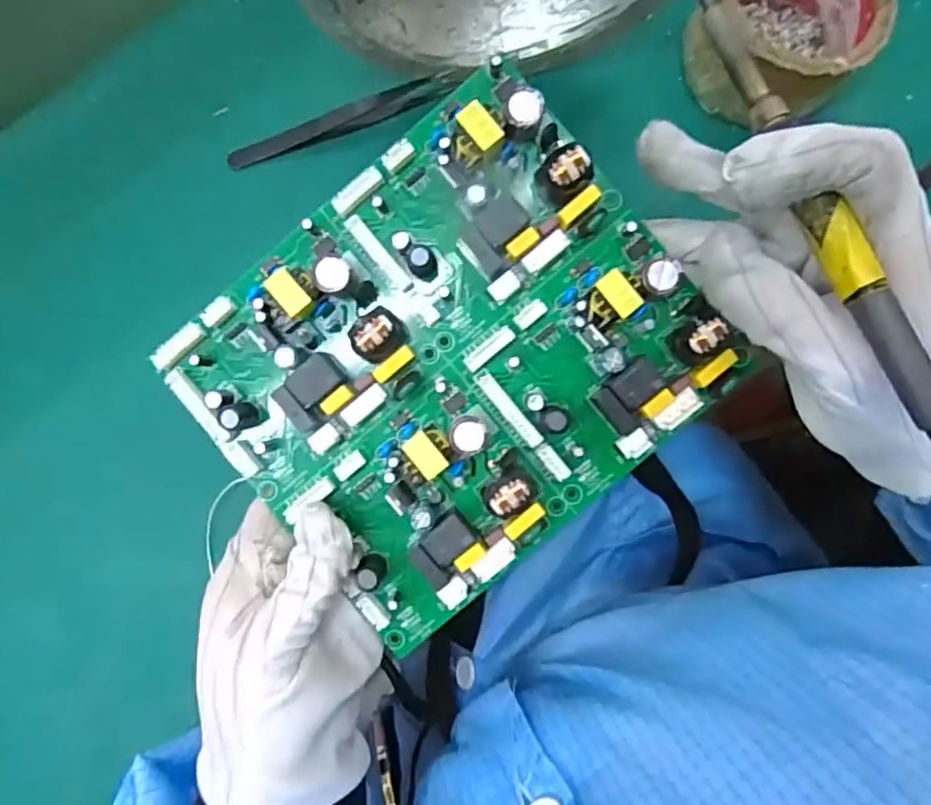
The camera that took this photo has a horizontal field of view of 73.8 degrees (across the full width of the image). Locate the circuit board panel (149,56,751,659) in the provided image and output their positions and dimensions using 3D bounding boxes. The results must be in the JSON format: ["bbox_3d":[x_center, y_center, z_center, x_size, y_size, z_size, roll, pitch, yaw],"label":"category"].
[{"bbox_3d":[-0.008,-0.019,0.249,0.183,0.037,0.156,-41,88,-3],"label":"circuit board panel"}]

